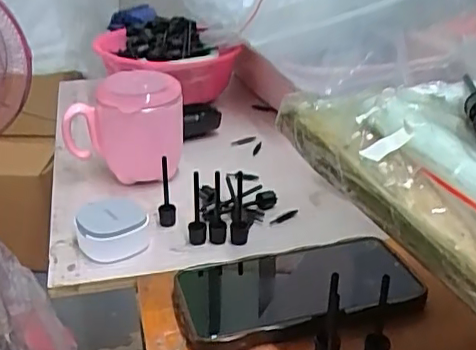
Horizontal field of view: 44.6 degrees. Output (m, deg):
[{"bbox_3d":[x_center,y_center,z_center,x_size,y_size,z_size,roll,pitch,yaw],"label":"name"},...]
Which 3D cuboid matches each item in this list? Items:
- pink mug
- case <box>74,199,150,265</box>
[{"bbox_3d":[-0.109,-0.043,0.554,0.106,0.096,0.074,-6,28,-12],"label":"pink mug"},{"bbox_3d":[-0.102,0.042,0.473,0.055,0.031,0.060,-6,28,-12],"label":"case"}]

